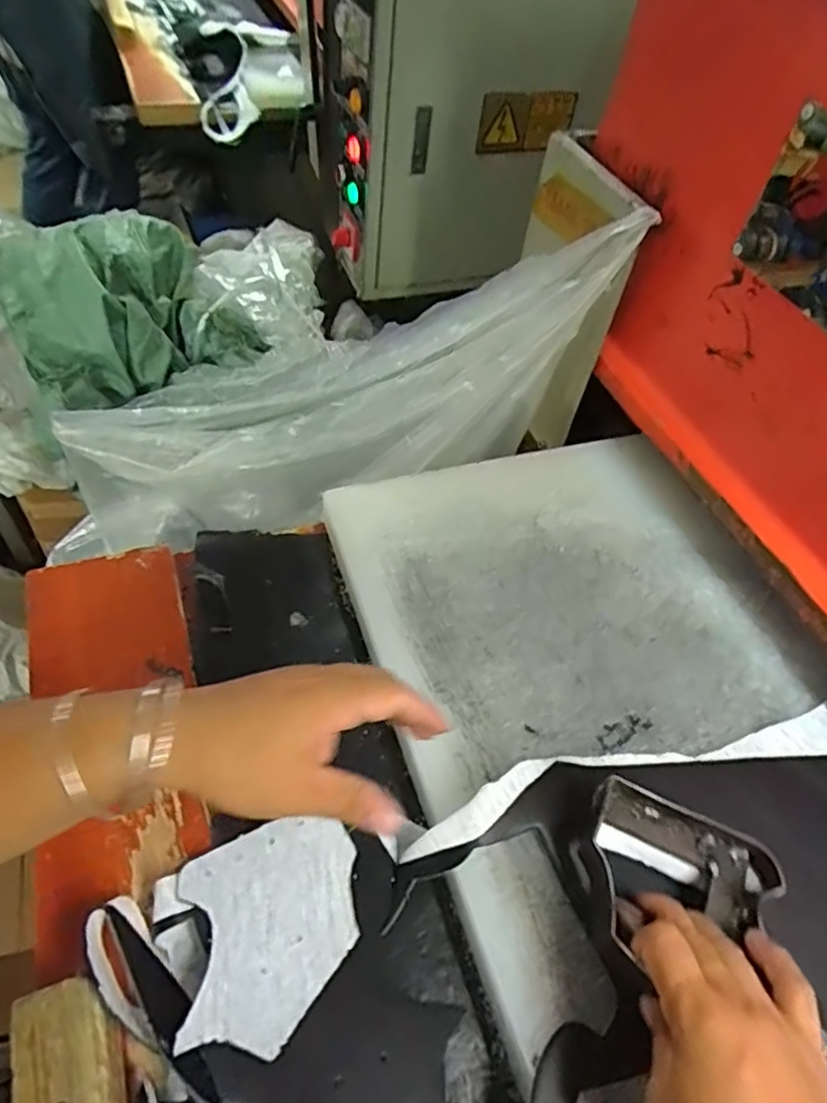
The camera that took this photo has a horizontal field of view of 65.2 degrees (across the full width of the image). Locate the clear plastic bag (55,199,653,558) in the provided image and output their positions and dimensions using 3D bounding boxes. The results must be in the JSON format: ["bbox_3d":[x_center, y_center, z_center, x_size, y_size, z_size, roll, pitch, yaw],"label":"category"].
[{"bbox_3d":[-0.087,-0.146,0.691,0.667,0.173,0.180,-15,48,19],"label":"clear plastic bag"}]

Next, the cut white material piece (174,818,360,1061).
[{"bbox_3d":[-0.081,0.218,0.378,0.100,0.010,0.114,4,44,-21],"label":"cut white material piece"}]

